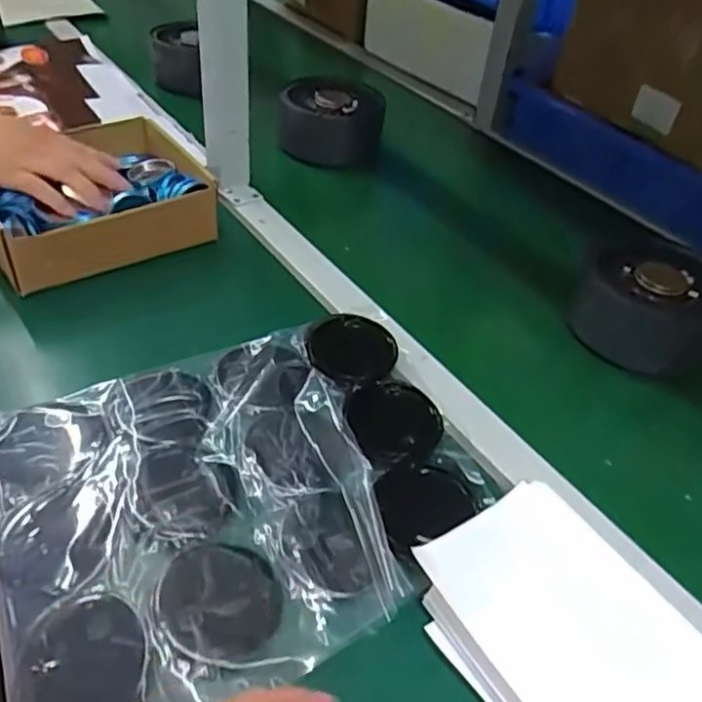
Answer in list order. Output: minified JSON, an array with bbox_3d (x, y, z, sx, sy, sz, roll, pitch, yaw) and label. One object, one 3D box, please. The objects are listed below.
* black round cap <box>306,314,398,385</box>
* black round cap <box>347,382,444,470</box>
[{"bbox_3d":[0.000,-0.003,0.563,0.076,0.009,0.075,4,42,-3],"label":"black round cap"},{"bbox_3d":[0.037,0.057,0.507,0.076,0.008,0.086,-6,44,-14],"label":"black round cap"}]

